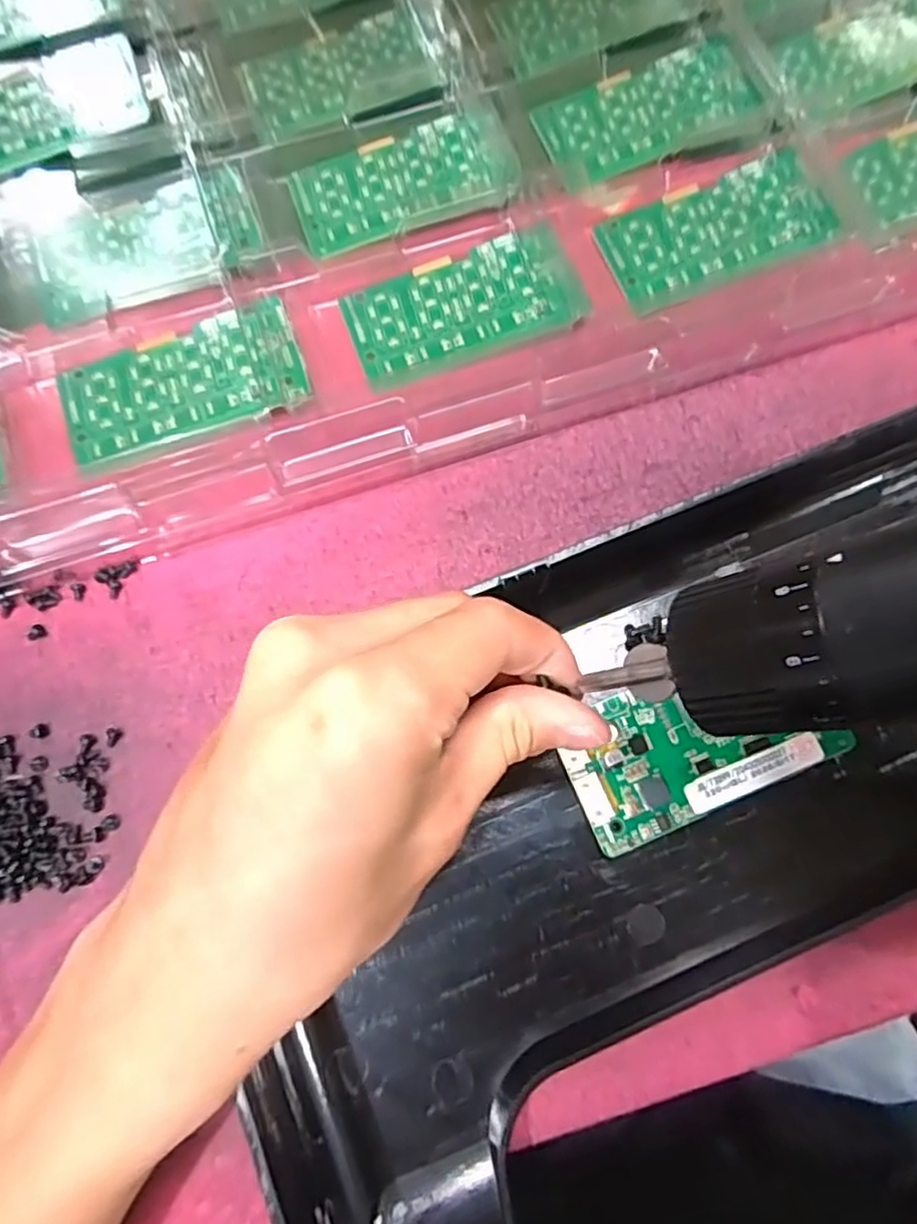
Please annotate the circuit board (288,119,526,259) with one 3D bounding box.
[{"bbox_3d":[-0.024,-0.185,0.293,0.092,0.006,0.051,-16,76,-3],"label":"circuit board"}]

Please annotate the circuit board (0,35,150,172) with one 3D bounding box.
[{"bbox_3d":[-0.179,-0.212,0.286,0.093,0.004,0.046,-24,77,-5],"label":"circuit board"}]

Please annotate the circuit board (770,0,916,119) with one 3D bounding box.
[{"bbox_3d":[0.190,-0.259,0.315,0.092,0.008,0.047,-24,77,-5],"label":"circuit board"}]

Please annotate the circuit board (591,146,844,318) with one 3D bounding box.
[{"bbox_3d":[0.108,-0.161,0.286,0.090,0.008,0.046,-22,77,-5],"label":"circuit board"}]

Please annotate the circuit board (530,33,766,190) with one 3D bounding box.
[{"bbox_3d":[0.083,-0.224,0.304,0.093,0.009,0.045,-23,77,-5],"label":"circuit board"}]

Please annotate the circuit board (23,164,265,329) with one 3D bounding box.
[{"bbox_3d":[-0.130,-0.154,0.283,0.092,0.004,0.046,-21,77,-4],"label":"circuit board"}]

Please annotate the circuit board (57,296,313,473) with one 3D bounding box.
[{"bbox_3d":[-0.108,-0.090,0.267,0.094,0.004,0.047,-17,77,1],"label":"circuit board"}]

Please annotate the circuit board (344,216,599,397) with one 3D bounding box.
[{"bbox_3d":[0.003,-0.124,0.279,0.094,0.005,0.049,-21,76,0],"label":"circuit board"}]

